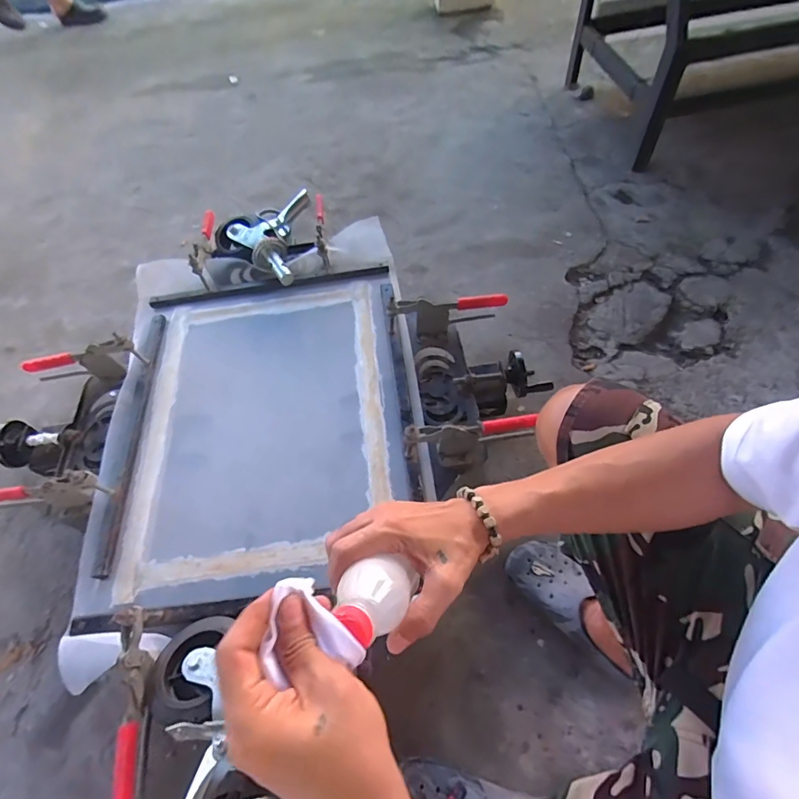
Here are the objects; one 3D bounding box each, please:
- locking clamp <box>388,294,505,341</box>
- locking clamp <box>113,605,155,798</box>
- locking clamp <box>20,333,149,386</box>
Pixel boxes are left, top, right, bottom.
[{"bbox_3d":[0.102,-0.190,0.995,0.254,0.125,0.049,-14,58,-2],"label":"locking clamp"},{"bbox_3d":[-0.370,0.425,0.625,0.027,0.090,0.248,-13,59,-2],"label":"locking clamp"},{"bbox_3d":[-0.692,-0.079,0.996,0.251,0.120,0.034,-8,59,1],"label":"locking clamp"}]

